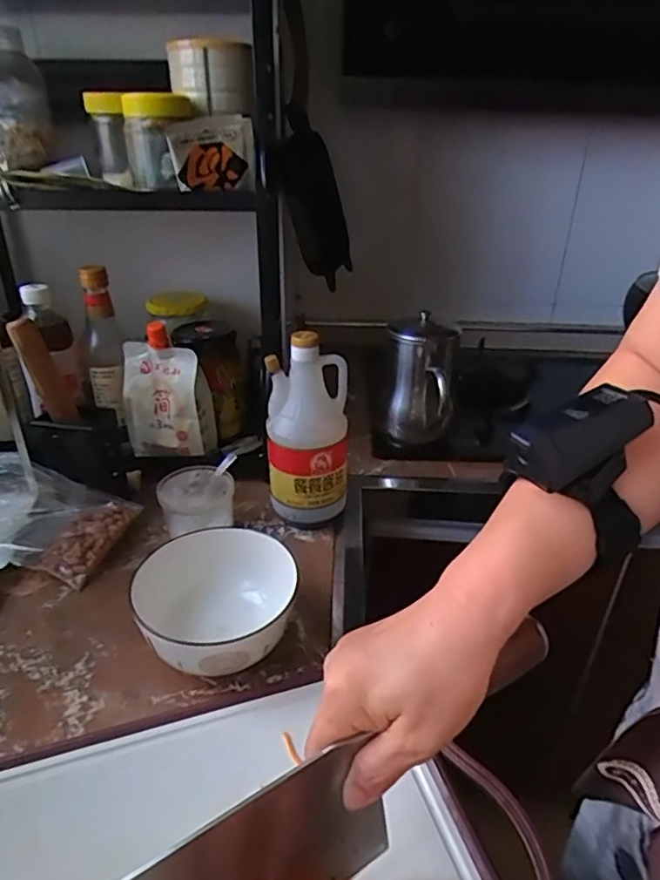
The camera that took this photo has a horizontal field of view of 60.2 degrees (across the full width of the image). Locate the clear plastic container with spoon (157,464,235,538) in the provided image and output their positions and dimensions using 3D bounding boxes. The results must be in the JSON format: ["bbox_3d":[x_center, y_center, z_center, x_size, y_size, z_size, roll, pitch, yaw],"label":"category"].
[{"bbox_3d":[-0.145,0.076,0.633,0.080,0.068,0.078,-15,33,-26],"label":"clear plastic container with spoon"}]

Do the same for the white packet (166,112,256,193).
[{"bbox_3d":[-0.127,-0.309,0.615,0.086,0.072,0.020,-6,30,-11],"label":"white packet"}]

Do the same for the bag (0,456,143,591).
[{"bbox_3d":[-0.314,0.082,0.614,0.174,0.072,0.108,8,30,13],"label":"bag"}]

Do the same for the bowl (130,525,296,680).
[{"bbox_3d":[-0.096,0.149,0.495,0.129,0.076,0.134,0,29,0],"label":"bowl"}]

